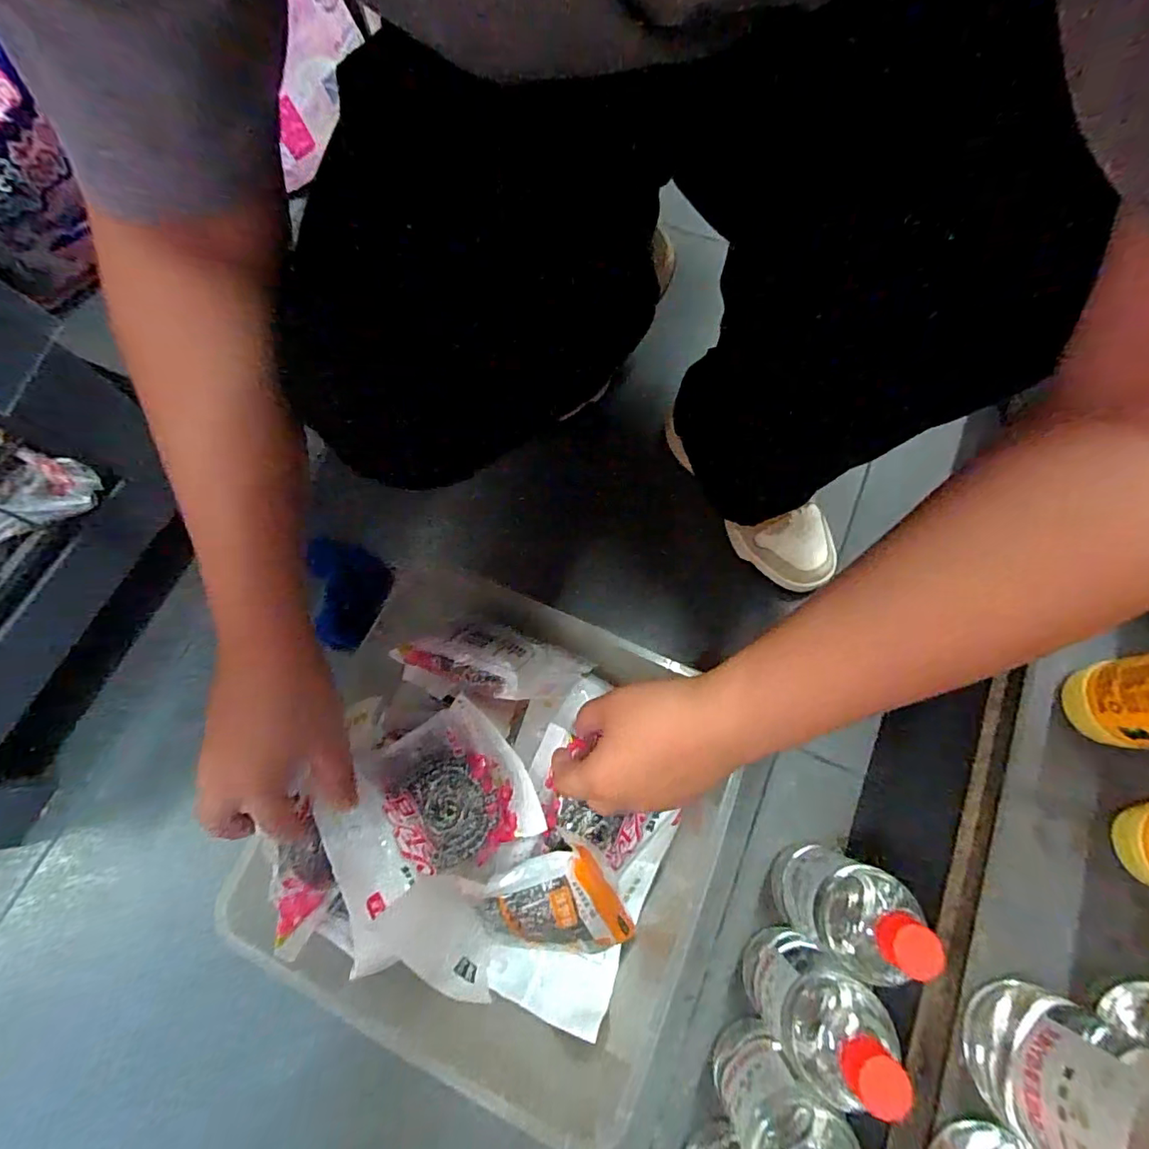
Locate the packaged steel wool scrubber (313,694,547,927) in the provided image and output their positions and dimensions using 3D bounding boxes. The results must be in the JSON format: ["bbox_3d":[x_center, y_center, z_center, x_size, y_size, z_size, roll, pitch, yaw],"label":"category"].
[{"bbox_3d":[-0.107,0.173,0.387,0.138,0.034,0.118,-29,72,-7],"label":"packaged steel wool scrubber"}]

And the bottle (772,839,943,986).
[{"bbox_3d":[0.200,0.247,0.390,0.056,0.171,0.064,18,72,9],"label":"bottle"}]

